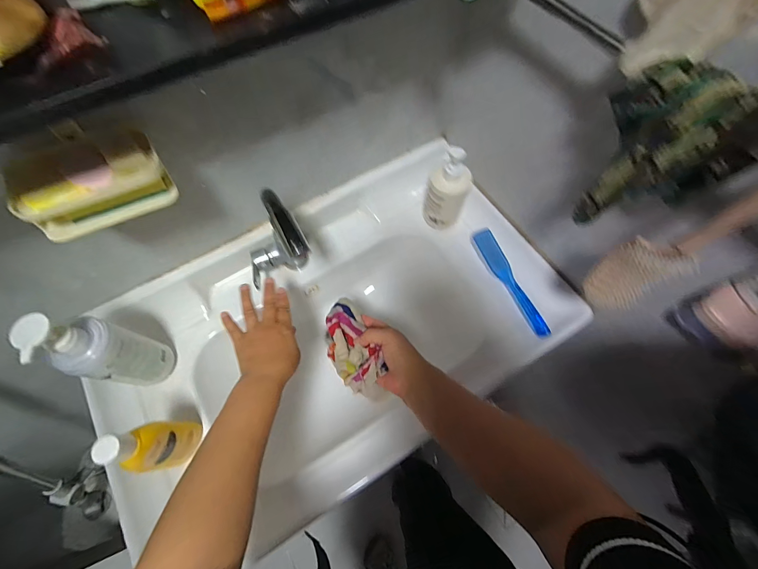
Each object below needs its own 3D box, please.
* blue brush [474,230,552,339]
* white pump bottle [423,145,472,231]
[{"bbox_3d":[0.255,-0.007,0.638,0.037,0.022,0.232,-38,69,30],"label":"blue brush"},{"bbox_3d":[0.129,-0.170,0.631,0.080,0.191,0.073,8,67,4],"label":"white pump bottle"}]

